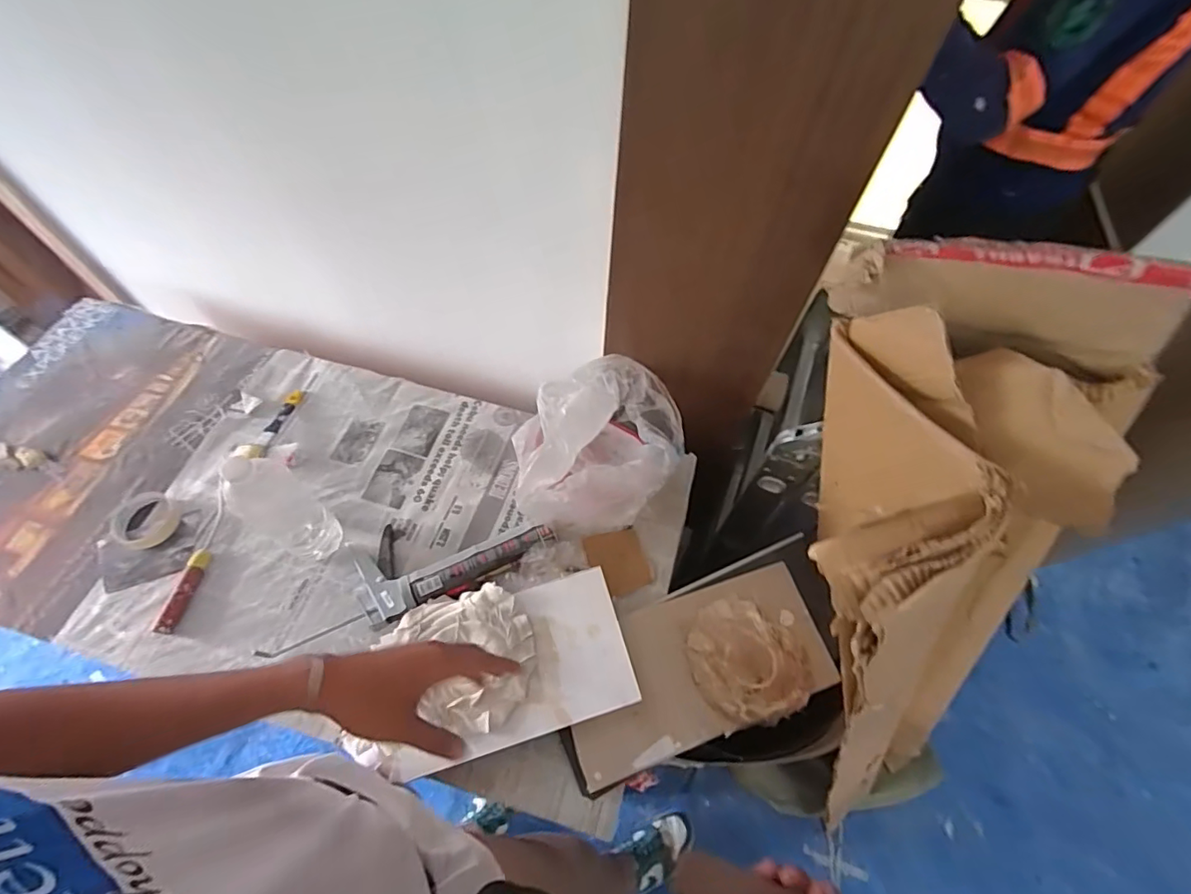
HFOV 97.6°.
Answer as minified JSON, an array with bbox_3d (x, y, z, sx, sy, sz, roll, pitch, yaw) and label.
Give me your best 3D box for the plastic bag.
[{"bbox_3d":[0.022,-0.001,0.780,0.194,0.181,0.260,16,61,8],"label":"plastic bag"}]

